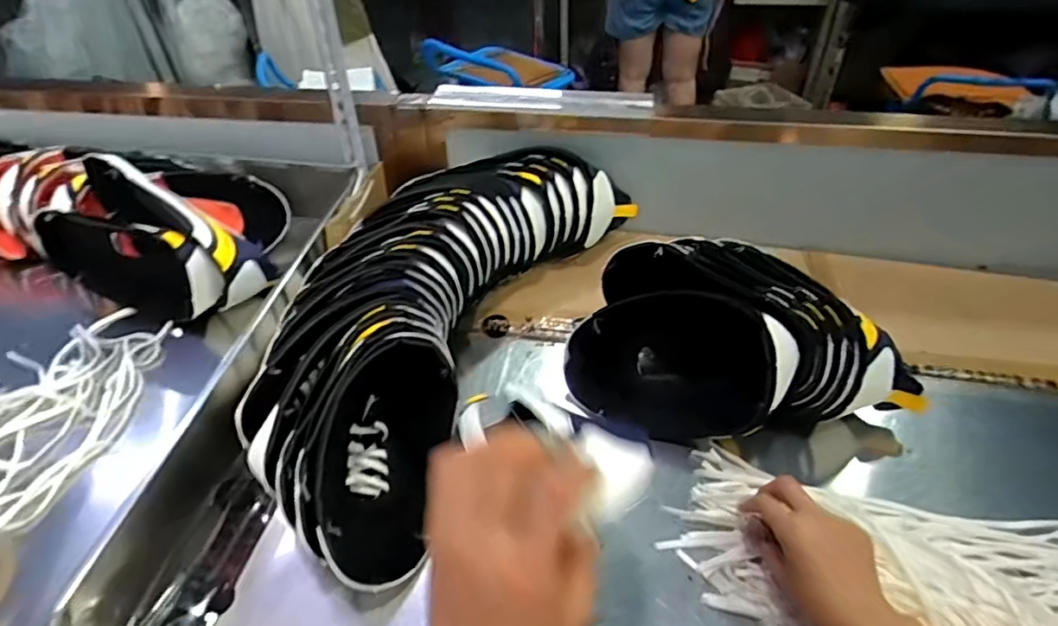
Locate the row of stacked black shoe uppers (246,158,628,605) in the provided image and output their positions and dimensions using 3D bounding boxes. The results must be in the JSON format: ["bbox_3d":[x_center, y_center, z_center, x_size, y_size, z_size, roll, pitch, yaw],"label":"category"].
[{"bbox_3d":[-0.098,-0.009,0.662,0.262,0.127,0.566,14,47,16],"label":"row of stacked black shoe uppers"}]

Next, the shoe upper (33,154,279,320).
[{"bbox_3d":[-0.452,-0.086,0.732,0.242,0.169,0.106,14,47,16],"label":"shoe upper"}]

